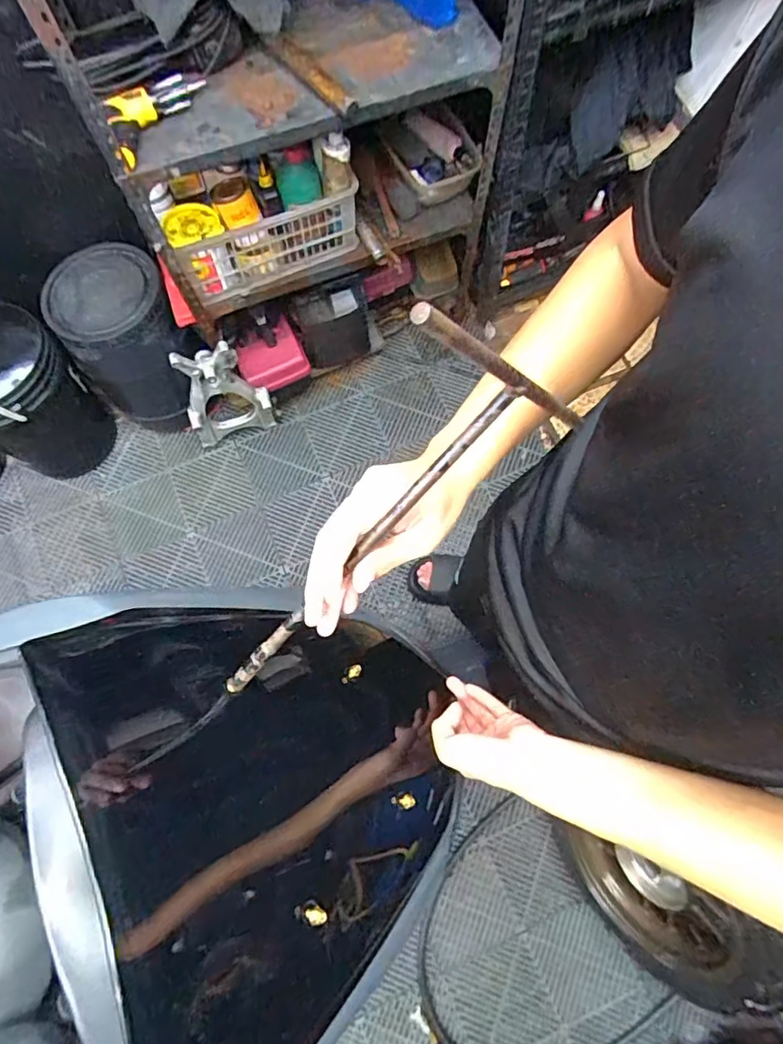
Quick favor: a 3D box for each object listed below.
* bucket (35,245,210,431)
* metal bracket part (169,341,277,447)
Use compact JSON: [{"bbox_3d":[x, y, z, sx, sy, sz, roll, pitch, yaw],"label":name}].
[{"bbox_3d":[-0.638,-0.427,1.422,0.269,0.440,0.277,0,74,0],"label":"bucket"},{"bbox_3d":[-0.430,-0.324,1.421,0.217,0.361,0.090,-18,74,-6],"label":"metal bracket part"}]

